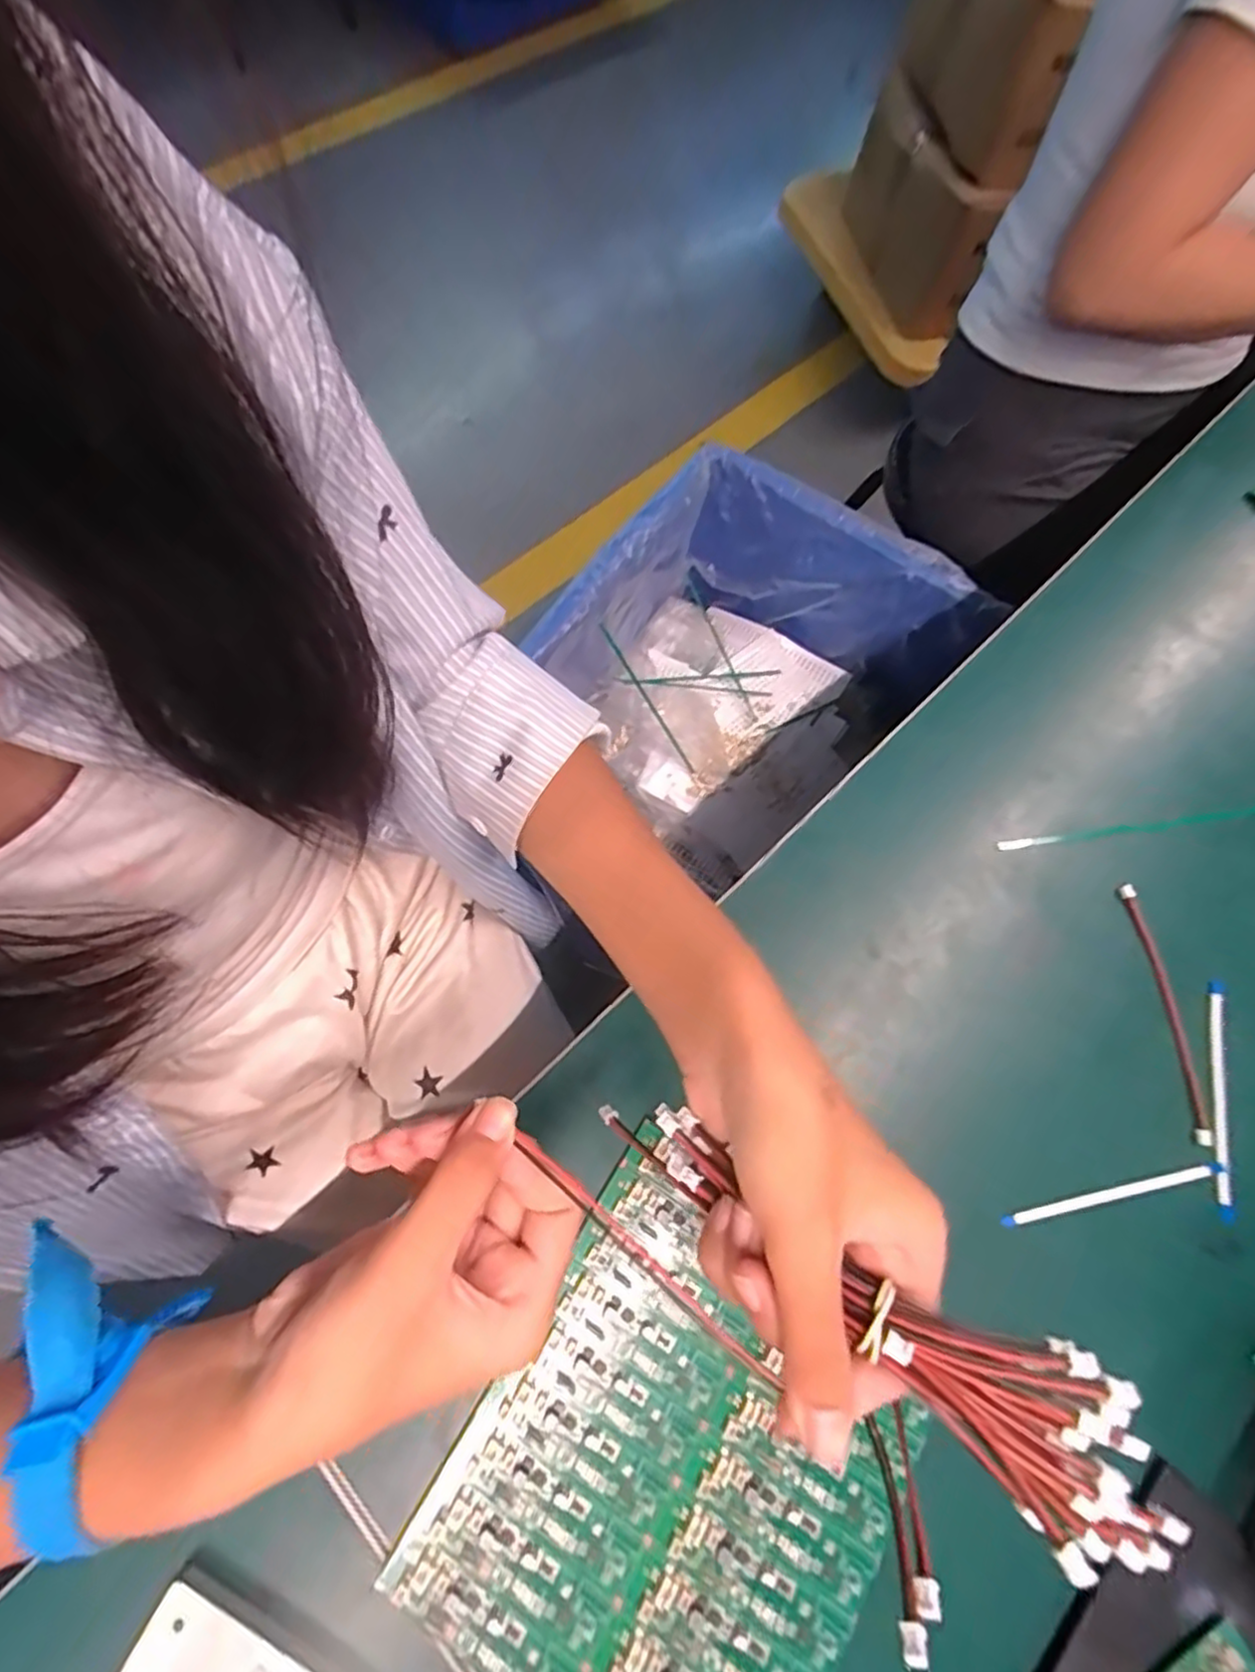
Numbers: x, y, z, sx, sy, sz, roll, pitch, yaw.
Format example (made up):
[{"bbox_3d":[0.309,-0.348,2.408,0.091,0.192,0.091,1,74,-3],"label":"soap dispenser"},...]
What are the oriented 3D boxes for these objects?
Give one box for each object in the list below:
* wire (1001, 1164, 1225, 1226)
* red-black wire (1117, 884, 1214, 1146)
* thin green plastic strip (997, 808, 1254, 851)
[{"bbox_3d":[0.239,0.174,0.328,0.118,0.004,0.006,-9,70,-6],"label":"wire"},{"bbox_3d":[0.289,0.091,0.360,0.014,0.008,0.131,-2,69,-4],"label":"red-black wire"},{"bbox_3d":[0.308,-0.006,0.399,0.189,0.004,0.006,-7,70,-6],"label":"thin green plastic strip"}]

